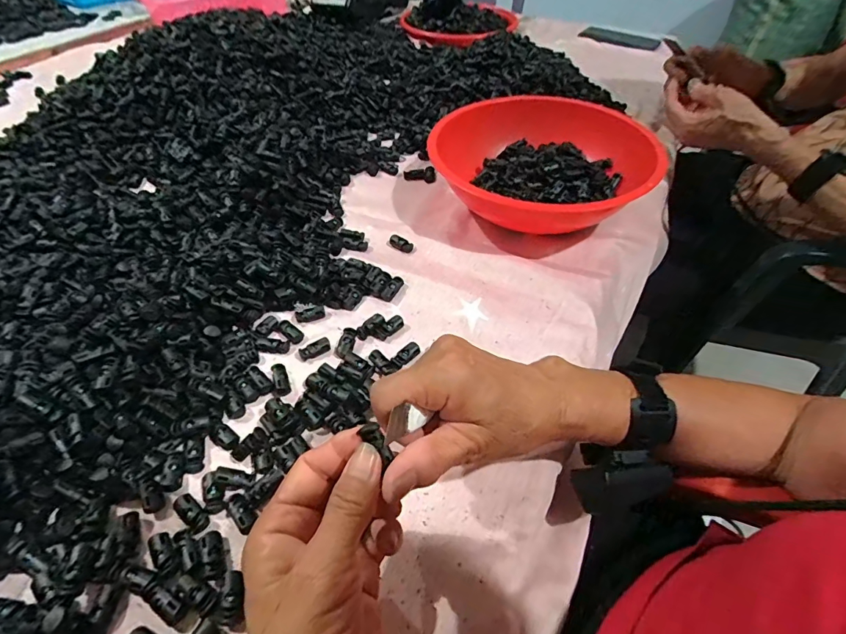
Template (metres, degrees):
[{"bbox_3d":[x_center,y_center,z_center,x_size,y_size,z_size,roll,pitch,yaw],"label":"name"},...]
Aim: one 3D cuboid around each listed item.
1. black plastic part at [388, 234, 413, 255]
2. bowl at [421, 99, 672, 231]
[{"bbox_3d":[-0.024,-0.083,0.486,0.030,0.006,0.017,27,55,21],"label":"black plastic part"},{"bbox_3d":[0.137,-0.171,0.514,0.231,0.074,0.237,11,50,8],"label":"bowl"}]

